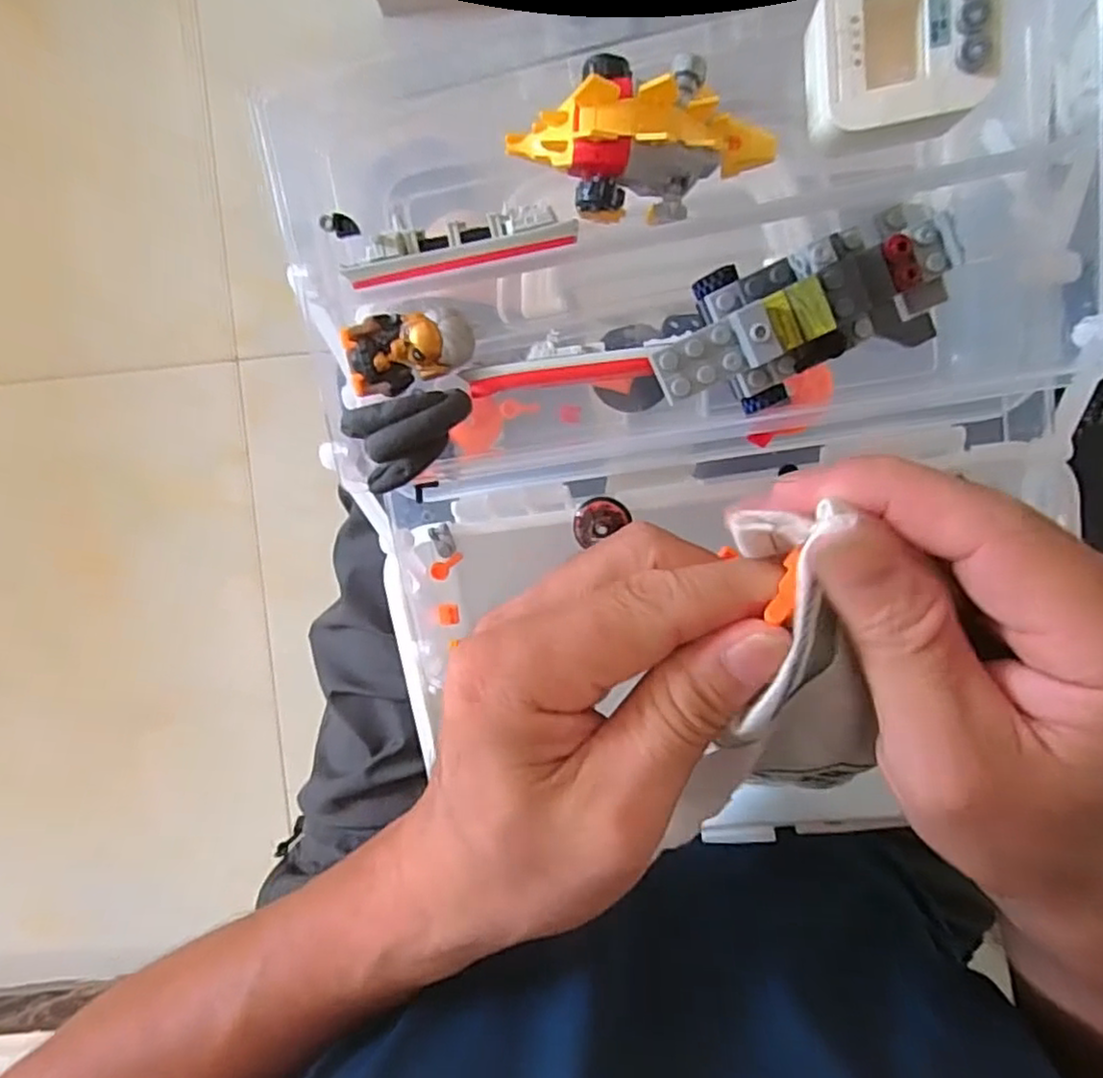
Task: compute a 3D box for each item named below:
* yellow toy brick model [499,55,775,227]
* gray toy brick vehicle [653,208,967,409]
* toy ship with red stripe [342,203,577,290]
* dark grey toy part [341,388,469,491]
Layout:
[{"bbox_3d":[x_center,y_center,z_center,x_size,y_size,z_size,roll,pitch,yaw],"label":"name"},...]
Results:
[{"bbox_3d":[0.027,-0.108,0.187,0.072,0.035,0.026,-6,93,1],"label":"yellow toy brick model"},{"bbox_3d":[0.072,-0.064,0.195,0.088,0.027,0.038,-19,92,2],"label":"gray toy brick vehicle"},{"bbox_3d":[-0.030,-0.092,0.212,0.073,0.015,0.015,-7,93,2],"label":"toy ship with red stripe"},{"bbox_3d":[-0.045,-0.031,0.215,0.039,0.014,0.027,-12,93,2],"label":"dark grey toy part"}]

